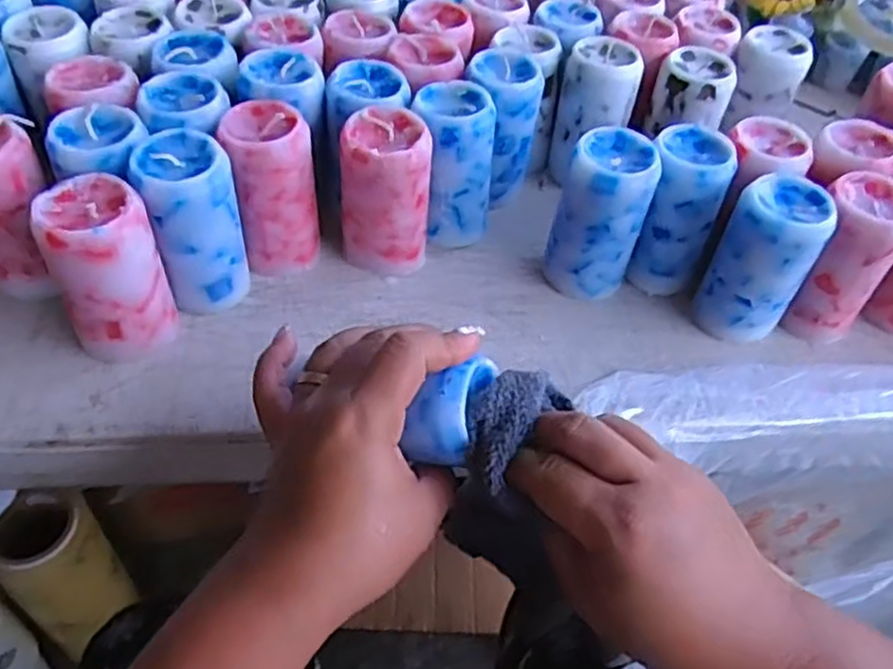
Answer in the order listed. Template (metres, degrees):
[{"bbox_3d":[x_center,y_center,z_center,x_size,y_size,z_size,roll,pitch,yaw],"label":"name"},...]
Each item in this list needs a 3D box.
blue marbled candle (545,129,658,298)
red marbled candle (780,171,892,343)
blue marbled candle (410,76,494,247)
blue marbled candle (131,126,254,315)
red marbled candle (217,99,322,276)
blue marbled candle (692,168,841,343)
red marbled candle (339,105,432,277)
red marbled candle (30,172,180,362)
[{"bbox_3d":[0.092,-0.070,0.451,0.051,0.093,0.050,12,51,4],"label":"blue marbled candle"},{"bbox_3d":[0.235,-0.043,0.447,0.048,0.094,0.048,34,56,21],"label":"red marbled candle"},{"bbox_3d":[0.004,-0.105,0.473,0.052,0.089,0.057,6,51,-1],"label":"blue marbled candle"},{"bbox_3d":[-0.140,-0.061,0.421,0.046,0.093,0.050,-11,53,-14],"label":"blue marbled candle"},{"bbox_3d":[-0.103,-0.087,0.446,0.047,0.090,0.053,-14,54,-17],"label":"red marbled candle"},{"bbox_3d":[0.184,-0.043,0.440,0.050,0.092,0.050,30,54,18],"label":"blue marbled candle"},{"bbox_3d":[-0.035,-0.083,0.453,0.050,0.093,0.046,7,51,0],"label":"red marbled candle"},{"bbox_3d":[-0.175,-0.033,0.396,0.049,0.094,0.048,-14,54,-17],"label":"red marbled candle"}]

